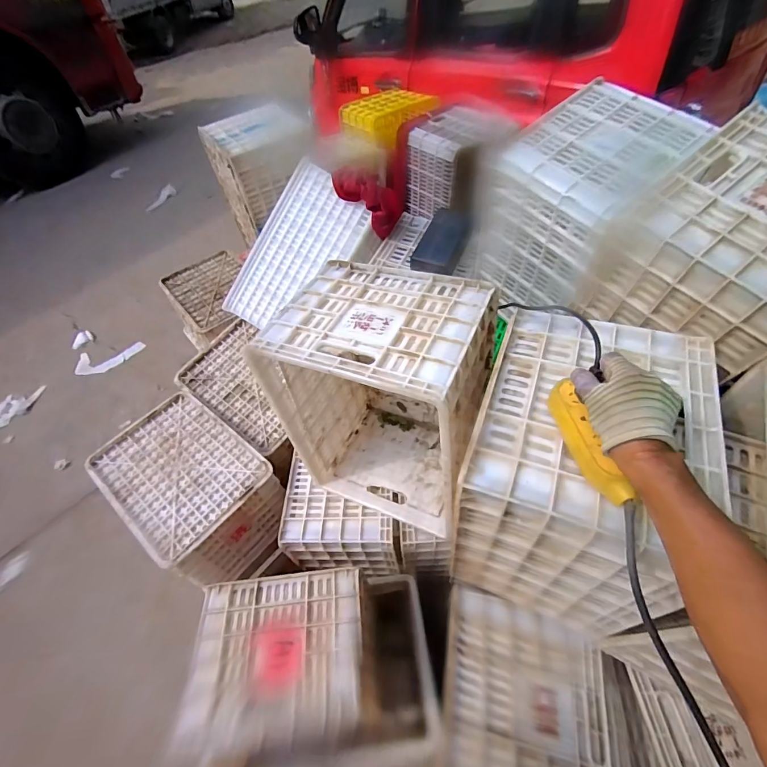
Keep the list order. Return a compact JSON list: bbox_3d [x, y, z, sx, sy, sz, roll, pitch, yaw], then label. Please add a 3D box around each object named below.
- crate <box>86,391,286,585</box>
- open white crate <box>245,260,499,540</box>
[{"bbox_3d":[-0.547,0.308,1.167,0.466,0.270,0.330,32,60,27],"label":"crate"},{"bbox_3d":[0.007,0.041,0.866,0.360,0.517,0.290,19,55,20],"label":"open white crate"}]

